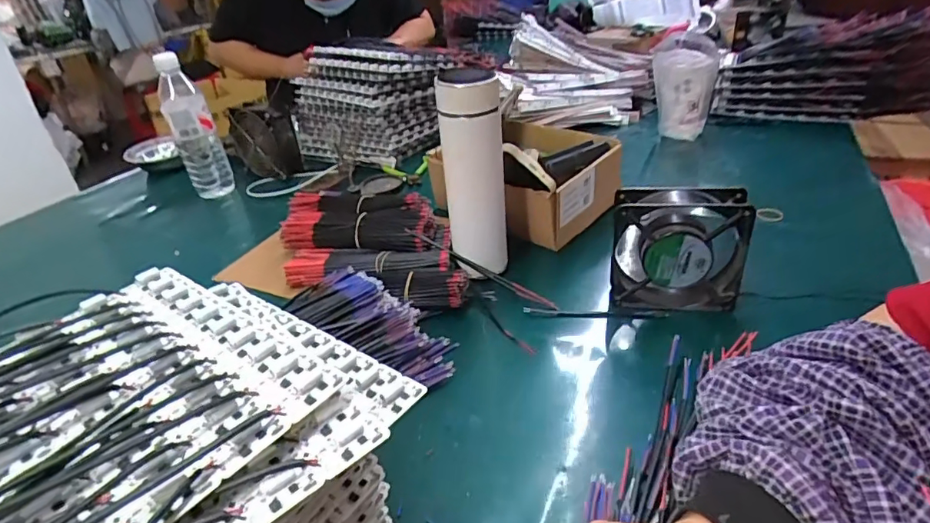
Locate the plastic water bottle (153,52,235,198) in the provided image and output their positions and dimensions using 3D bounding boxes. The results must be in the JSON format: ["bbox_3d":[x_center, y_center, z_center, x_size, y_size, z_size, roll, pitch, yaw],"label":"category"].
[{"bbox_3d":[-0.427,-0.198,0.839,0.067,0.244,0.052,-18,33,-21],"label":"plastic water bottle"}]

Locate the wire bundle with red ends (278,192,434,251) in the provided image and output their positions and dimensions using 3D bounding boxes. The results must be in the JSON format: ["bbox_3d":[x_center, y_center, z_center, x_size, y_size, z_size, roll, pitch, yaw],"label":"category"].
[{"bbox_3d":[-0.140,-0.057,0.682,0.220,0.042,0.095,5,32,16],"label":"wire bundle with red ends"}]

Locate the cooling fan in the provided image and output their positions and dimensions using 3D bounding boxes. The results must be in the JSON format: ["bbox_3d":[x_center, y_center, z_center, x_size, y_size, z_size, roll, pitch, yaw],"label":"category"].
[{"bbox_3d":[0.209,-0.014,0.523,0.119,0.112,0.043,3,32,13],"label":"cooling fan"}]

